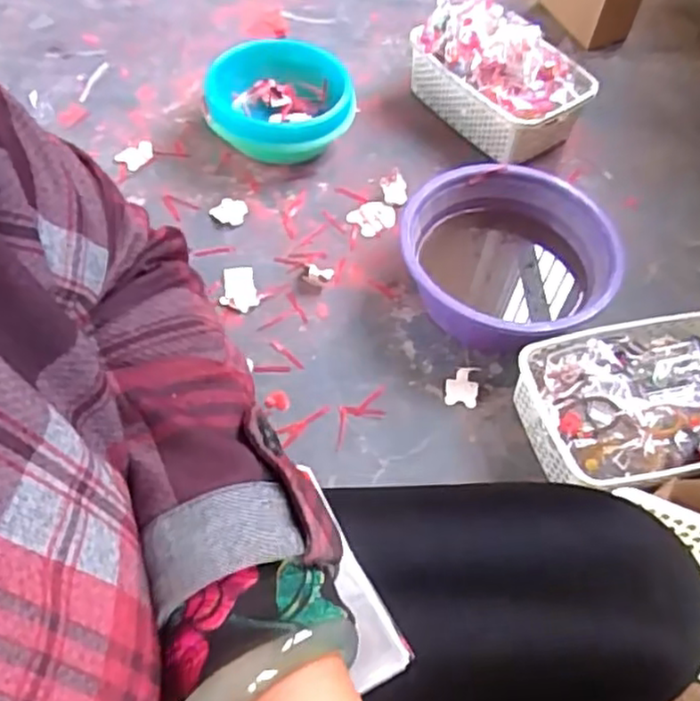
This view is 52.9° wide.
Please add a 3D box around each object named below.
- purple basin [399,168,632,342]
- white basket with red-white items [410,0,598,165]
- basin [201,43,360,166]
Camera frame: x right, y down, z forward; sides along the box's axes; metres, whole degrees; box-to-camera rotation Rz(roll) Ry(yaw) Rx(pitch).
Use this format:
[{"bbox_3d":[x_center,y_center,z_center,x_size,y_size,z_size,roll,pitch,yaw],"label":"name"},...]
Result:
[{"bbox_3d":[0.217,-0.113,0.972,0.283,0.117,0.274,2,56,-3],"label":"purple basin"},{"bbox_3d":[0.239,-0.455,1.185,0.307,0.160,0.172,40,62,21],"label":"white basket with red-white items"},{"bbox_3d":[-0.113,-0.385,1.136,0.230,0.108,0.234,2,56,-3],"label":"basin"}]

